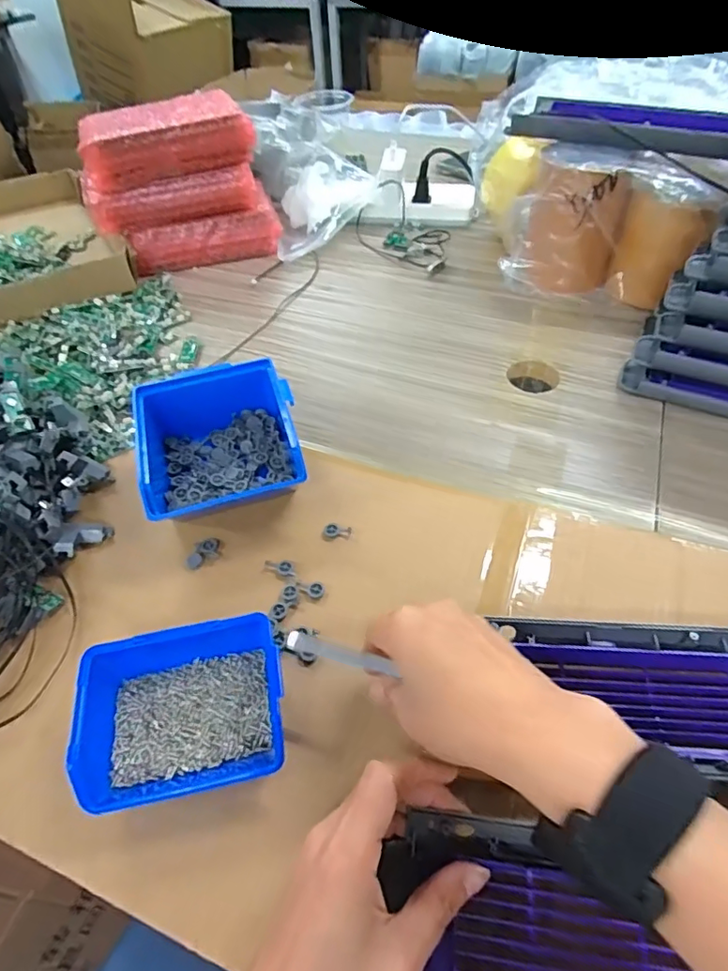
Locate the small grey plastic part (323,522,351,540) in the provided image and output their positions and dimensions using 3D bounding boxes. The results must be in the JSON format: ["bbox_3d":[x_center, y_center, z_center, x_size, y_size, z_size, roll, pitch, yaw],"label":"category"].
[{"bbox_3d":[-0.021,0.035,0.405,0.021,0.004,0.012,3,50,5],"label":"small grey plastic part"}]

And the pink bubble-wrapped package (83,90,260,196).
[{"bbox_3d":[-0.244,-0.433,0.662,0.189,0.057,0.117,-15,50,-10],"label":"pink bubble-wrapped package"}]

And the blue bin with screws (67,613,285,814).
[{"bbox_3d":[-0.101,0.132,0.308,0.109,0.051,0.081,-11,49,-6],"label":"blue bin with screws"}]

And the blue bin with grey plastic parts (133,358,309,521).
[{"bbox_3d":[-0.112,-0.030,0.431,0.120,0.066,0.131,-16,50,-10],"label":"blue bin with grey plastic parts"}]

